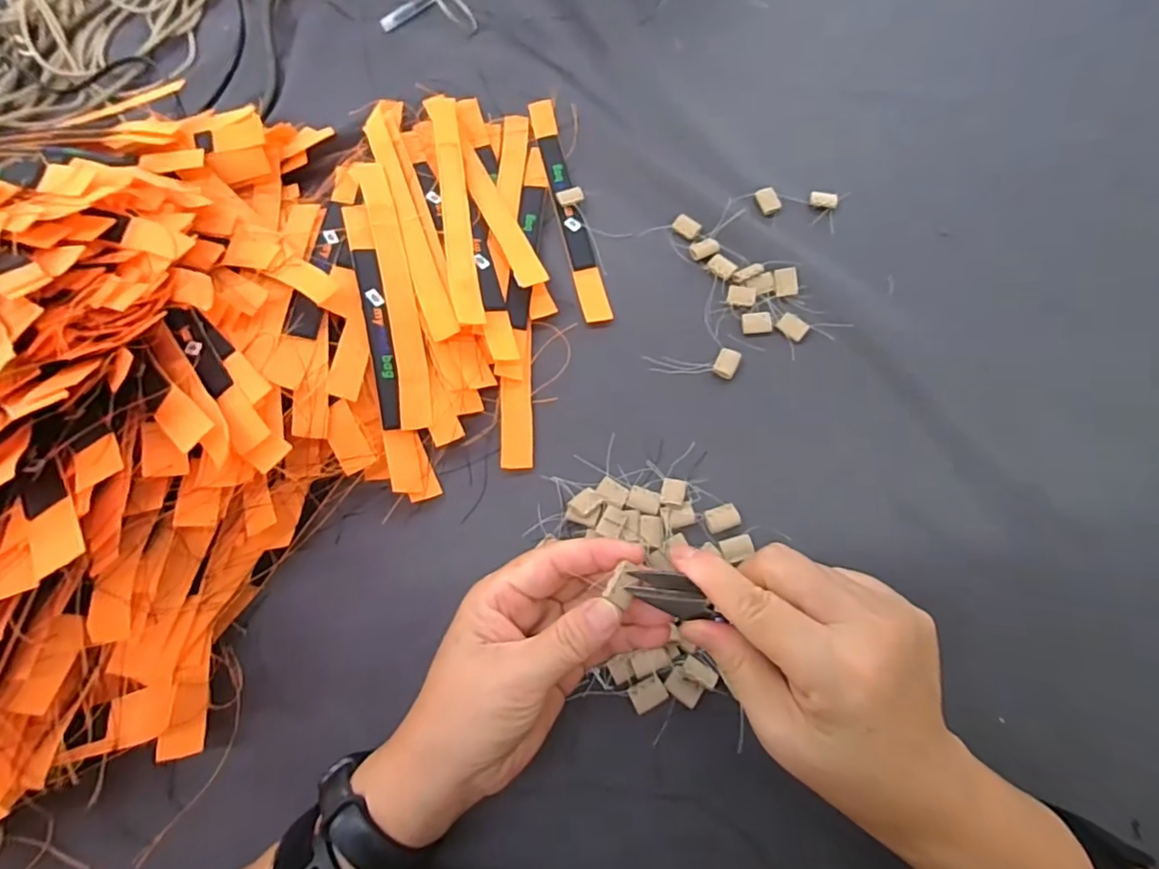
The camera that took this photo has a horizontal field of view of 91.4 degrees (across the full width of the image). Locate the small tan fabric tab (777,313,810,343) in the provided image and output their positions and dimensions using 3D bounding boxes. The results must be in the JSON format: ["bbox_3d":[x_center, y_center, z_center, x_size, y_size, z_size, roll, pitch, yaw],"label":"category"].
[{"bbox_3d":[0.153,-0.077,0.405,0.020,0.004,0.017,34,75,13],"label":"small tan fabric tab"}]

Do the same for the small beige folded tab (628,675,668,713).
[{"bbox_3d":[0.038,0.144,0.316,0.019,0.004,0.015,-26,71,-7],"label":"small beige folded tab"}]

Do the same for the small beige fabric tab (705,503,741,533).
[{"bbox_3d":[0.089,0.052,0.351,0.021,0.004,0.015,-20,70,-5],"label":"small beige fabric tab"}]

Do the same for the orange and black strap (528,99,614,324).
[{"bbox_3d":[-0.009,-0.185,0.455,0.021,0.006,0.223,-13,70,-2],"label":"orange and black strap"}]

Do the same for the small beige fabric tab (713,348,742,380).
[{"bbox_3d":[0.103,-0.050,0.397,0.016,0.004,0.022,24,73,10],"label":"small beige fabric tab"}]

